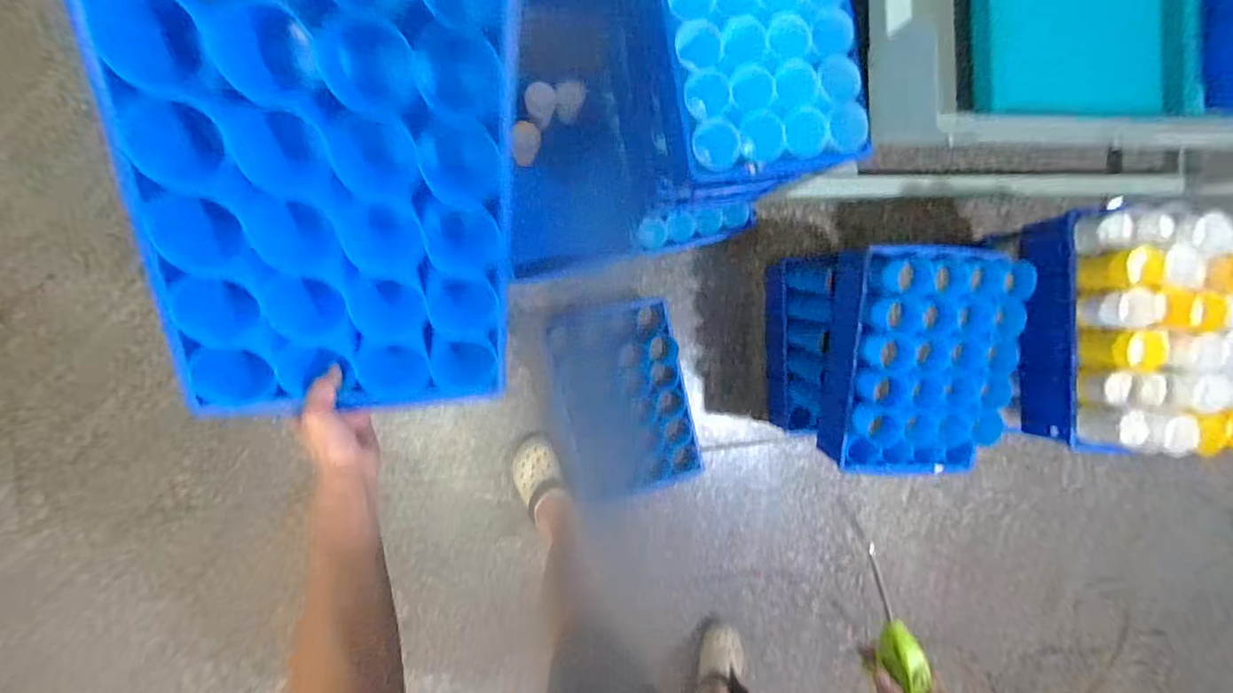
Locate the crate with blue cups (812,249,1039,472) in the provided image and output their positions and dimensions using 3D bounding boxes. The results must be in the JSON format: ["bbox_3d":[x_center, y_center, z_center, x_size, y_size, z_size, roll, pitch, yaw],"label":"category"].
[{"bbox_3d":[0.540,0.031,0.951,0.275,0.168,0.397,1,91,-10],"label":"crate with blue cups"}]

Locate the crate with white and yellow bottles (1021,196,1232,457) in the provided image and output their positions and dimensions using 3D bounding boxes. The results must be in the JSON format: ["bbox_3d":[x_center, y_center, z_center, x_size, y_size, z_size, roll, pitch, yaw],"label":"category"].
[{"bbox_3d":[0.891,-0.023,0.909,0.274,0.160,0.402,-2,91,-10],"label":"crate with white and yellow bottles"}]

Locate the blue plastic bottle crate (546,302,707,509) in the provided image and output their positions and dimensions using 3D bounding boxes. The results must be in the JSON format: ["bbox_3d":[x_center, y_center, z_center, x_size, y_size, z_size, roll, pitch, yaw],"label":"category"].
[{"bbox_3d":[0.013,0.116,1.166,0.262,0.107,0.402,-13,93,-9],"label":"blue plastic bottle crate"}]

